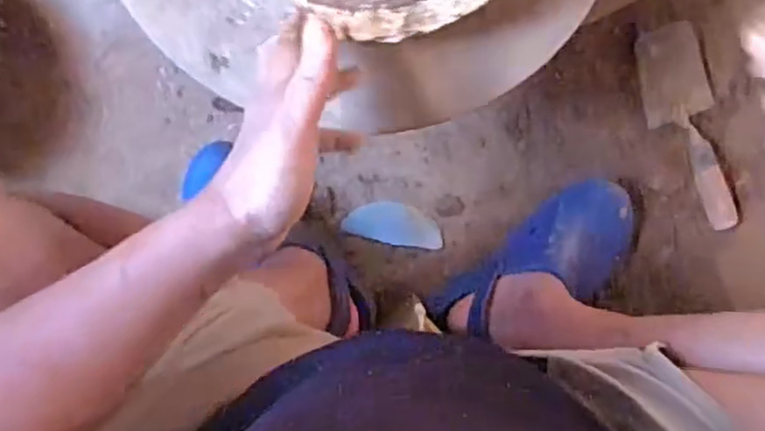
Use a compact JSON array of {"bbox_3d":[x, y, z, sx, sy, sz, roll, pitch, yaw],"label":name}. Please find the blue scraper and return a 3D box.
[{"bbox_3d":[0.014,0.010,0.825,0.115,0.005,0.049,8,99,-4],"label":"blue scraper"}]

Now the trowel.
[{"bbox_3d":[0.351,-0.099,0.804,0.070,0.036,0.235,-12,100,-1],"label":"trowel"}]

